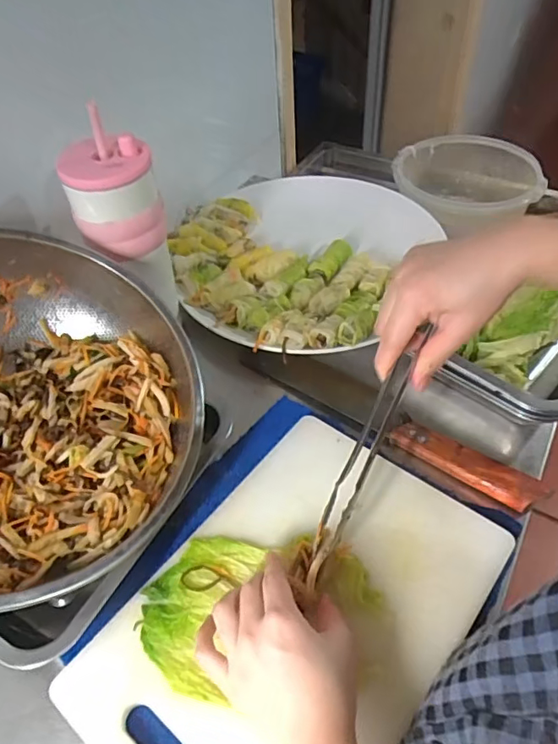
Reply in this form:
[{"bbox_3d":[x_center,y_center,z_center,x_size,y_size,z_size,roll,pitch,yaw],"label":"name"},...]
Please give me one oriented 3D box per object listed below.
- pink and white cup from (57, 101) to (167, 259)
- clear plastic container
[{"bbox_3d":[-0.155,-0.174,0.492,0.080,0.115,0.071,-17,50,-10],"label":"pink and white cup"},{"bbox_3d":[0.282,-0.266,0.832,0.213,0.103,0.227,21,54,21],"label":"clear plastic container"}]

